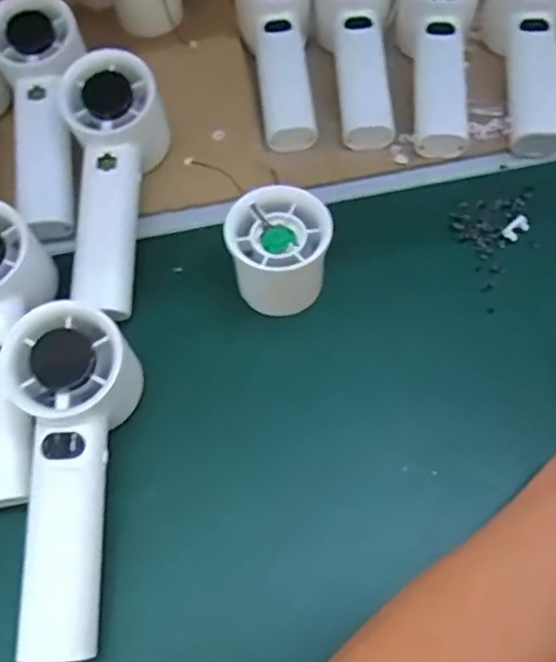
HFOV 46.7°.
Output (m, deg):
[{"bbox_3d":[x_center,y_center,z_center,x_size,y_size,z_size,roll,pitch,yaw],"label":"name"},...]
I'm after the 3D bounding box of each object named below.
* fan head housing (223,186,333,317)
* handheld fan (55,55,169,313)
[{"bbox_3d":[0.000,-0.043,0.369,0.055,0.052,0.055,32,65,18],"label":"fan head housing"},{"bbox_3d":[-0.099,-0.086,0.391,0.056,0.043,0.157,1,84,2],"label":"handheld fan"}]

